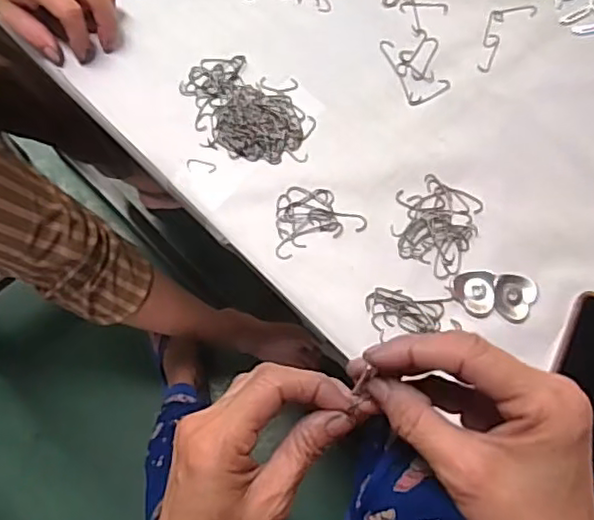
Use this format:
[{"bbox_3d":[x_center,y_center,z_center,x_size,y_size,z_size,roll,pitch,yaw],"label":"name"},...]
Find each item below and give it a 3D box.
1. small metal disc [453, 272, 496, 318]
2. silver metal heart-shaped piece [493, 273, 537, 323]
[{"bbox_3d":[0.136,0.026,0.480,0.030,0.007,0.034,-3,72,0],"label":"small metal disc"},{"bbox_3d":[0.164,0.026,0.477,0.032,0.010,0.037,31,75,11],"label":"silver metal heart-shaped piece"}]

